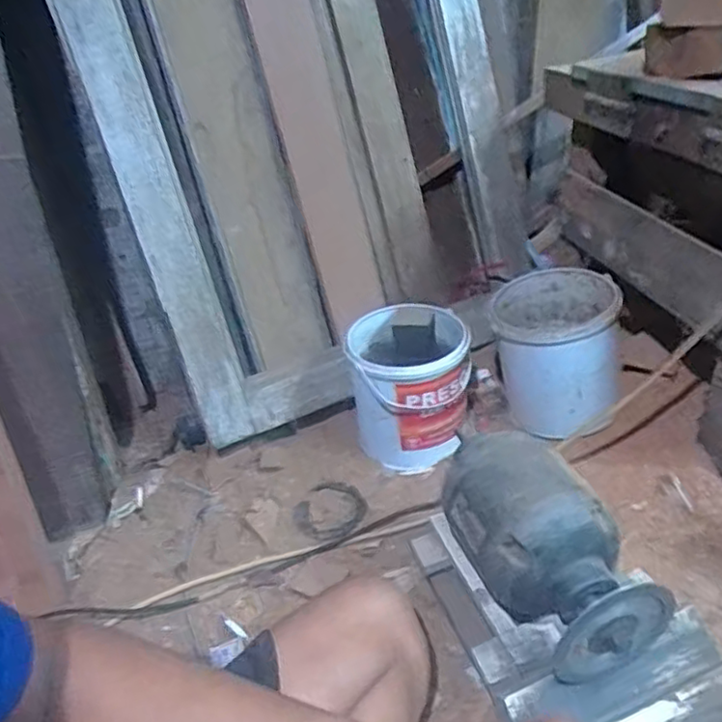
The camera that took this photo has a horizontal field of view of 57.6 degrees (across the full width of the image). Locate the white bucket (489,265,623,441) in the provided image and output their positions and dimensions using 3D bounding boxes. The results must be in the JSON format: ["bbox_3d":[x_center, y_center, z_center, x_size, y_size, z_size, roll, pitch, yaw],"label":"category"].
[{"bbox_3d":[0.281,-0.018,0.970,0.167,0.175,0.178,2,36,11],"label":"white bucket"}]

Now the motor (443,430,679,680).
[{"bbox_3d":[0.175,0.180,0.649,0.126,0.120,0.235,-20,38,-19],"label":"motor"}]

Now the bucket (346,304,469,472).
[{"bbox_3d":[0.071,0.041,0.986,0.166,0.190,0.161,-4,35,3],"label":"bucket"}]

